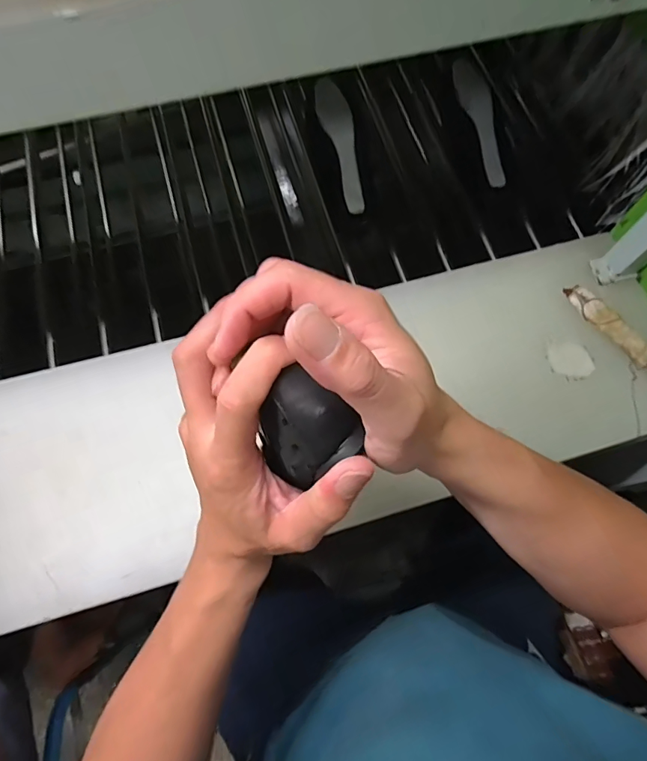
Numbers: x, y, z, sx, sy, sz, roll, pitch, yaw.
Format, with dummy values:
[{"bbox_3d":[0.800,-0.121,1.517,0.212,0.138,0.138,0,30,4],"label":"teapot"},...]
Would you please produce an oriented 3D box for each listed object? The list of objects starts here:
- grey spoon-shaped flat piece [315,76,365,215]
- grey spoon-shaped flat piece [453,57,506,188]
[{"bbox_3d":[0.025,-0.310,0.599,0.042,0.008,0.187,-13,85,-5],"label":"grey spoon-shaped flat piece"},{"bbox_3d":[0.217,-0.350,0.612,0.041,0.006,0.187,-17,81,4],"label":"grey spoon-shaped flat piece"}]

